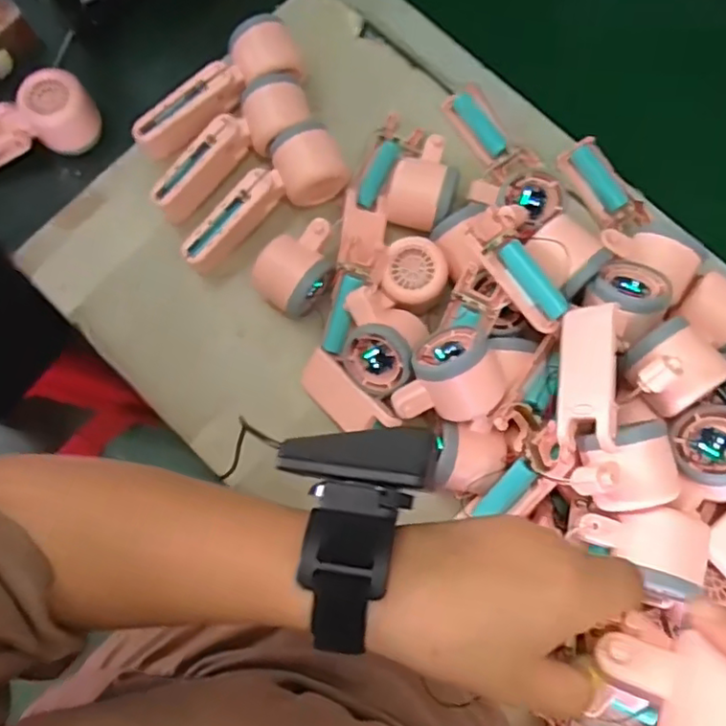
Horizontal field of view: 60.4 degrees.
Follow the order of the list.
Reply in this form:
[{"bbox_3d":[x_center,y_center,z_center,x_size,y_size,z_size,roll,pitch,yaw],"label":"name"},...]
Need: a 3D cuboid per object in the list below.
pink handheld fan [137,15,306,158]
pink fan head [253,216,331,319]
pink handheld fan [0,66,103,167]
[{"bbox_3d":[-0.137,-0.259,0.576,0.171,0.046,0.058,-30,80,-5],"label":"pink handheld fan"},{"bbox_3d":[-0.055,-0.083,0.549,0.058,0.047,0.081,33,82,6],"label":"pink fan head"},{"bbox_3d":[-0.328,-0.210,0.574,0.164,0.061,0.056,-35,81,-5],"label":"pink handheld fan"}]

